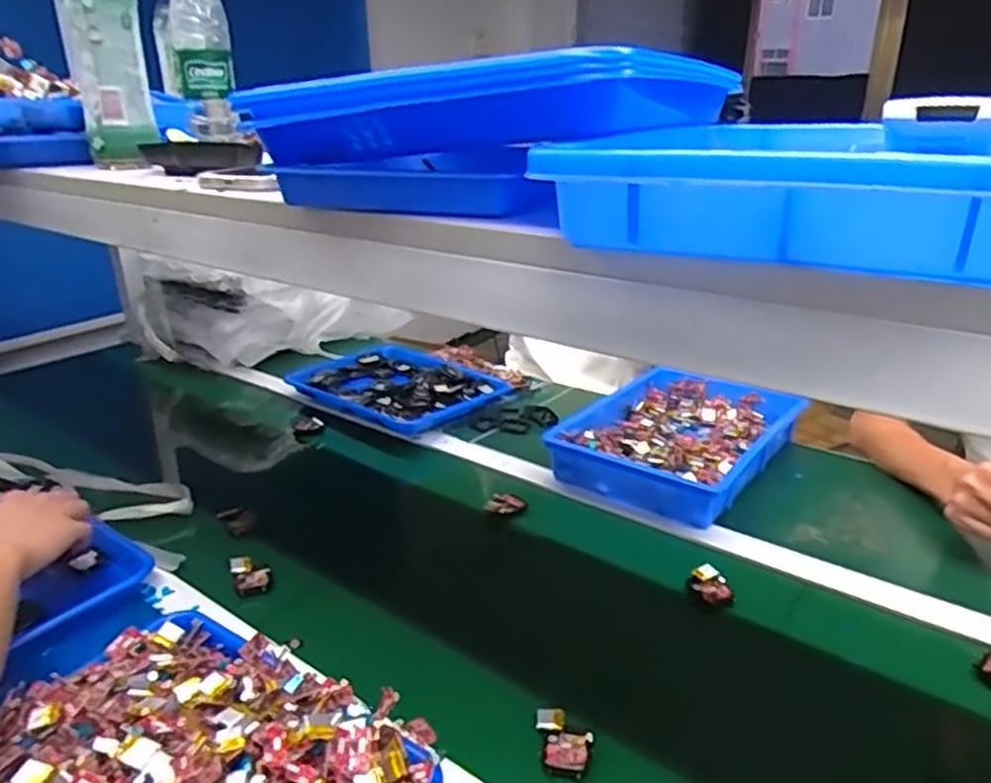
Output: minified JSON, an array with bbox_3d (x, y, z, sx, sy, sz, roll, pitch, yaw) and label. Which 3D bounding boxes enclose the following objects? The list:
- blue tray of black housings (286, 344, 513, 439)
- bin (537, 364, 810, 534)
[{"bbox_3d":[-0.171,-0.007,1.245,0.321,0.040,0.258,20,31,41],"label":"blue tray of black housings"},{"bbox_3d":[0.267,0.068,1.039,0.248,0.069,0.363,17,29,37],"label":"bin"}]

